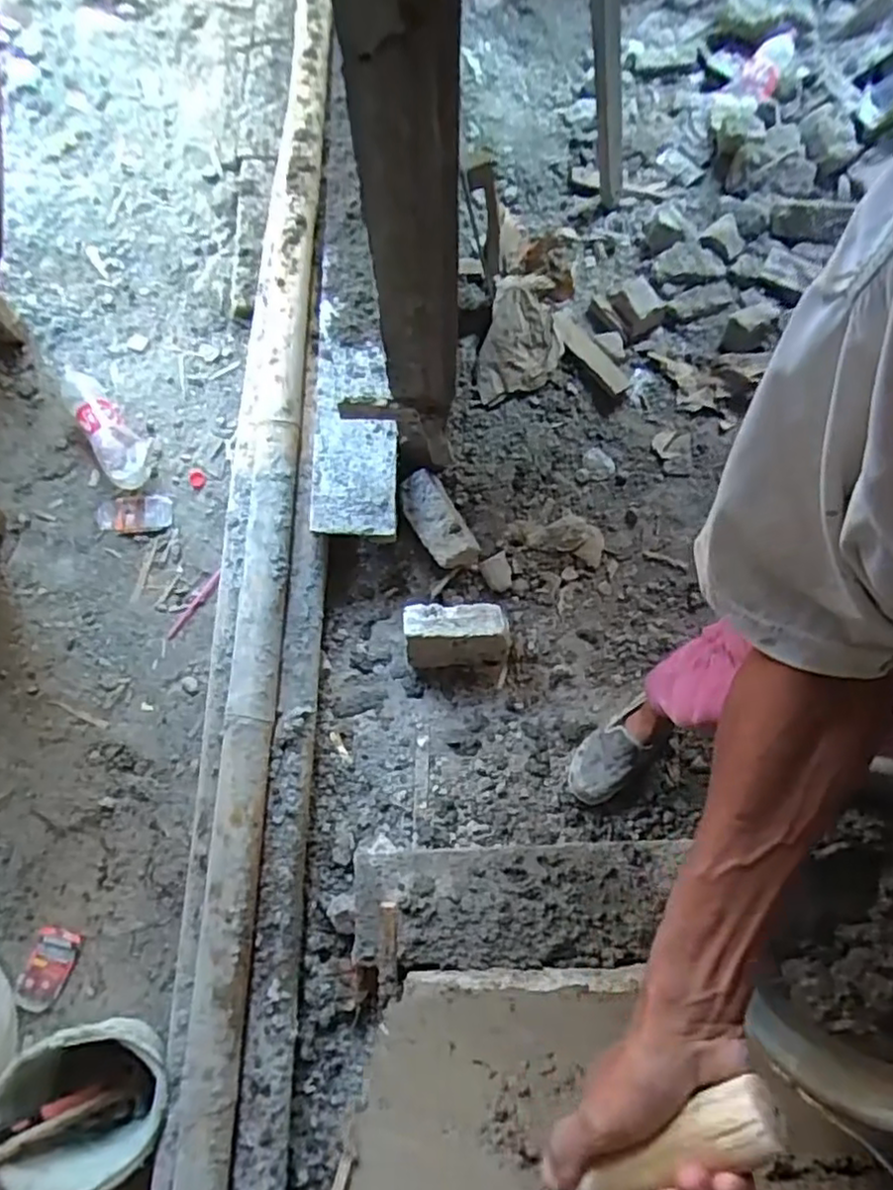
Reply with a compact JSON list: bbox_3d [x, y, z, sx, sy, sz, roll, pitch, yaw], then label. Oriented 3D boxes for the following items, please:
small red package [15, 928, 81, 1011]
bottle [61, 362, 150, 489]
[{"bbox_3d":[-0.716,0.672,1.220,0.073,0.021,0.125,11,74,4],"label":"small red package"},{"bbox_3d":[-0.754,-0.390,1.480,0.112,0.085,0.349,-31,76,-8],"label":"bottle"}]

